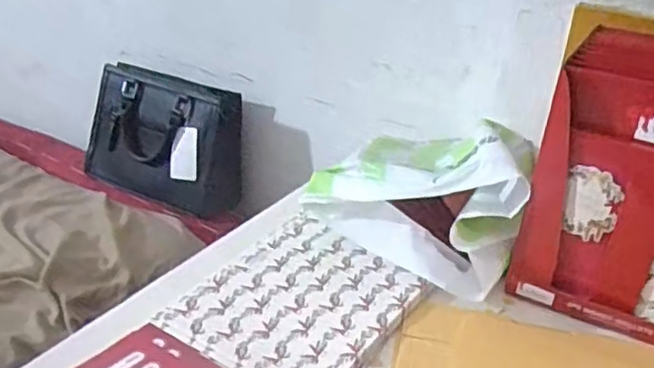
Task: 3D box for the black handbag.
[{"bbox_3d":[-0.281,-0.075,1.103,0.289,0.196,0.098,15,26,20],"label":"black handbag"}]

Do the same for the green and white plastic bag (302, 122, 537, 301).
[{"bbox_3d":[0.113,0.001,0.755,0.228,0.124,0.238,16,26,22],"label":"green and white plastic bag"}]

